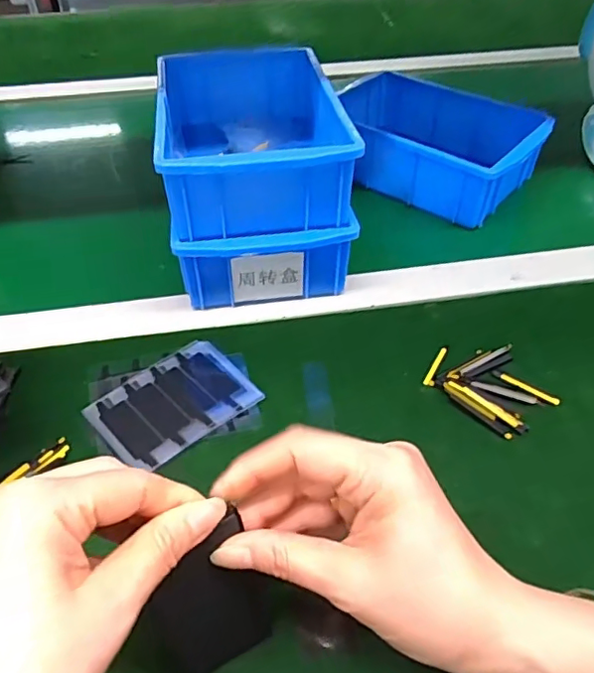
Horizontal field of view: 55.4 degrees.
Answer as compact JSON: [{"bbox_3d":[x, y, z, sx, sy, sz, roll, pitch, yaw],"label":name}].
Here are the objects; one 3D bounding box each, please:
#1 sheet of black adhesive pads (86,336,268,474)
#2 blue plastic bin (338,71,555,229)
[{"bbox_3d":[-0.081,0.043,0.375,0.095,0.007,0.071,-32,55,-29],"label":"sheet of black adhesive pads"},{"bbox_3d":[0.127,-0.191,0.565,0.199,0.065,0.143,33,53,26],"label":"blue plastic bin"}]

